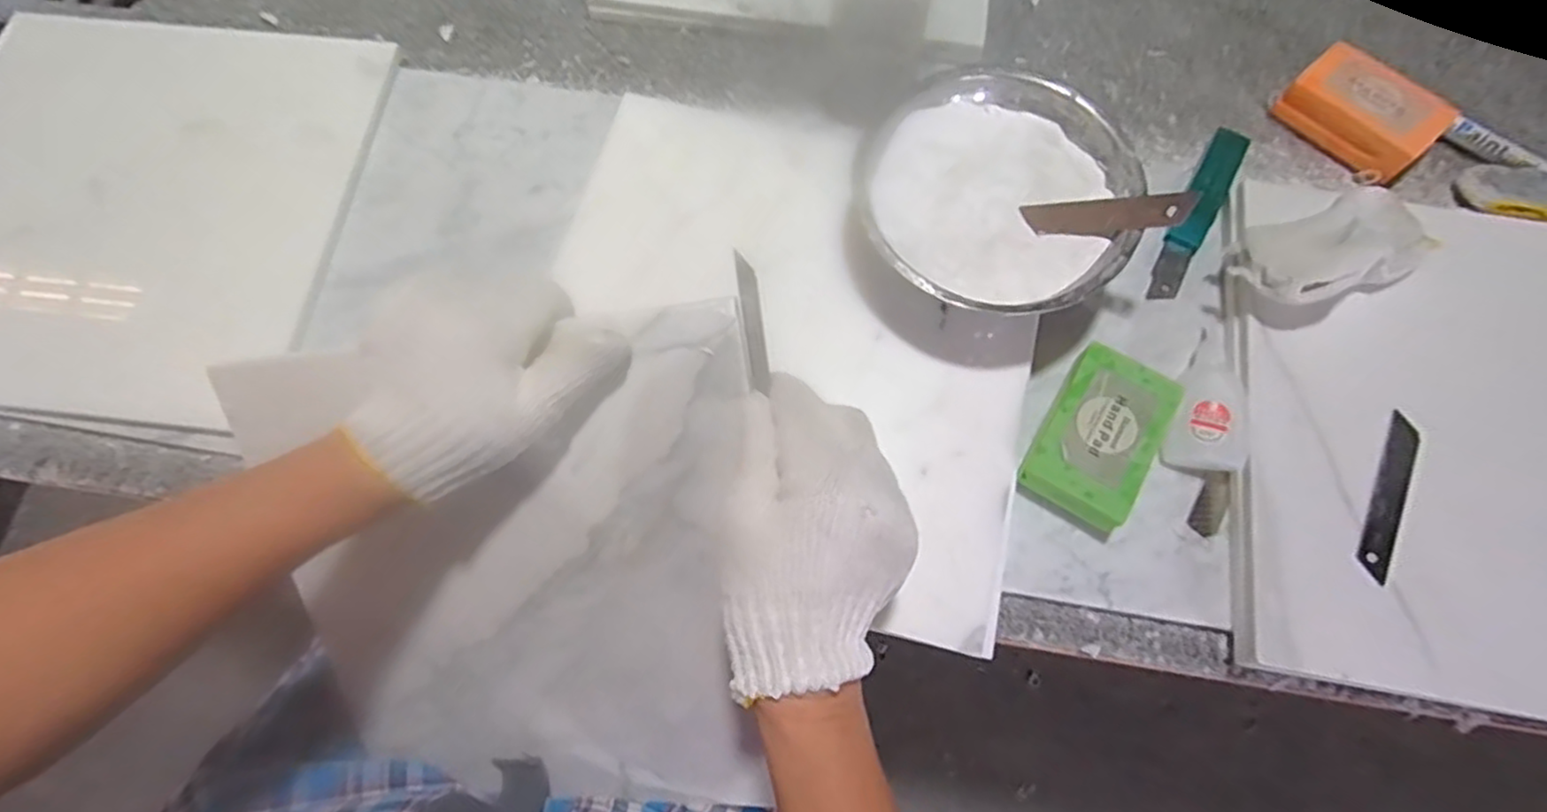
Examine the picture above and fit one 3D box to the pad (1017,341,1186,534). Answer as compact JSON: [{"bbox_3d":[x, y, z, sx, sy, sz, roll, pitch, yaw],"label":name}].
[{"bbox_3d":[0.190,0.018,0.409,0.061,0.033,0.097,31,75,10],"label":"pad"}]

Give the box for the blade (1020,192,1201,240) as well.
[{"bbox_3d":[0.190,-0.108,0.395,0.086,0.004,0.021,2,101,30],"label":"blade"}]

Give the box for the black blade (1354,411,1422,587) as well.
[{"bbox_3d":[0.346,0.051,0.386,0.023,0.006,0.096,27,76,-3],"label":"black blade"}]

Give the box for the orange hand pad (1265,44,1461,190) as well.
[{"bbox_3d":[0.410,-0.204,0.483,0.093,0.033,0.065,43,79,14],"label":"orange hand pad"}]

